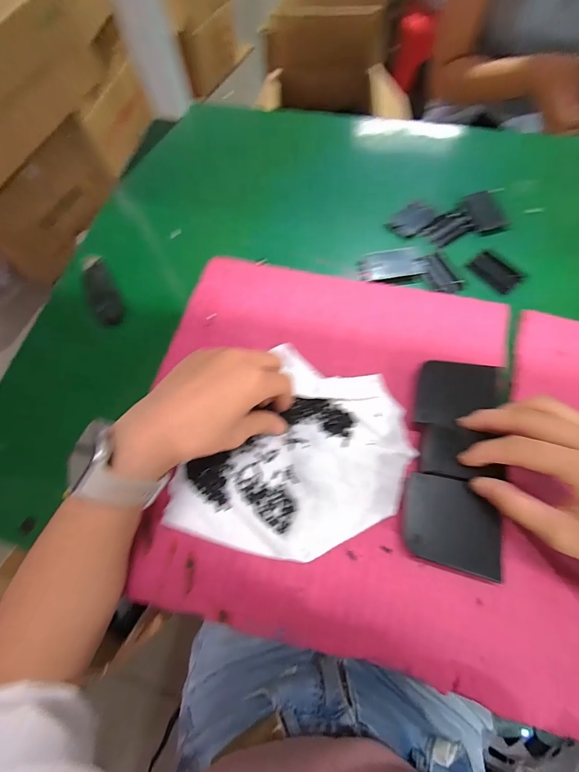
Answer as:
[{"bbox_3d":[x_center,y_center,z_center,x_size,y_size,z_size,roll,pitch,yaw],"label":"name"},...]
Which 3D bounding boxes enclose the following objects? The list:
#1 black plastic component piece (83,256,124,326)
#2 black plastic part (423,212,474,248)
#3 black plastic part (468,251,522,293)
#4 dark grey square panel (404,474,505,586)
[{"bbox_3d":[-0.206,-0.105,0.382,0.030,0.025,0.092,-26,69,-8],"label":"black plastic component piece"},{"bbox_3d":[0.179,-0.178,0.391,0.050,0.008,0.033,-33,70,-11],"label":"black plastic part"},{"bbox_3d":[0.217,-0.122,0.367,0.033,0.004,0.048,-40,71,-13],"label":"black plastic part"},{"bbox_3d":[0.121,0.102,0.258,0.070,0.004,0.060,12,77,9],"label":"dark grey square panel"}]

